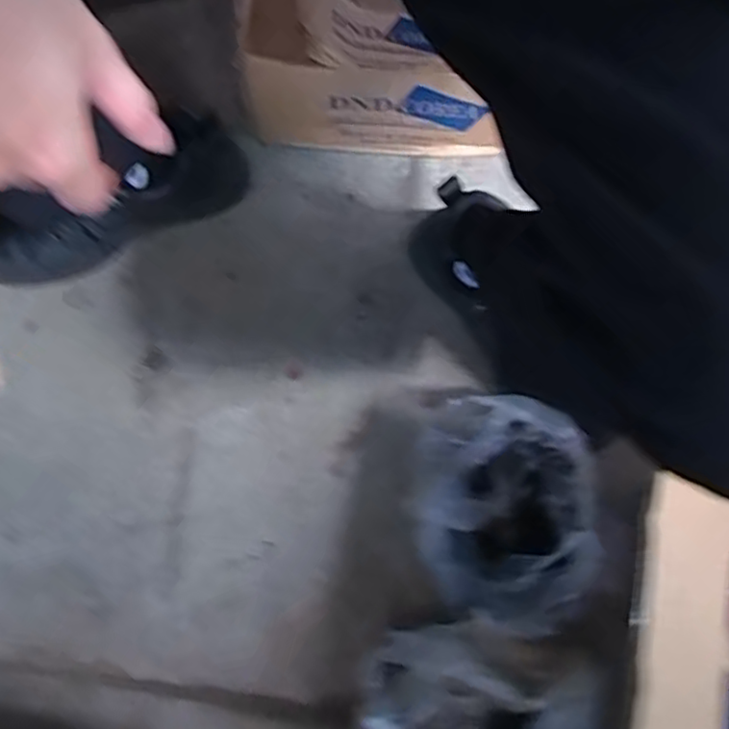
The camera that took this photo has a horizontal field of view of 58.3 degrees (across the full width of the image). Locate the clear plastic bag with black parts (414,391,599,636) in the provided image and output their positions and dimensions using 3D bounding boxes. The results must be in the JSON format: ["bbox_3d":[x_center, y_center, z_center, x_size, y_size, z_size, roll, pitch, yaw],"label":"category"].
[{"bbox_3d":[0.122,0.129,0.584,0.146,0.068,0.192,4,79,2],"label":"clear plastic bag with black parts"}]

